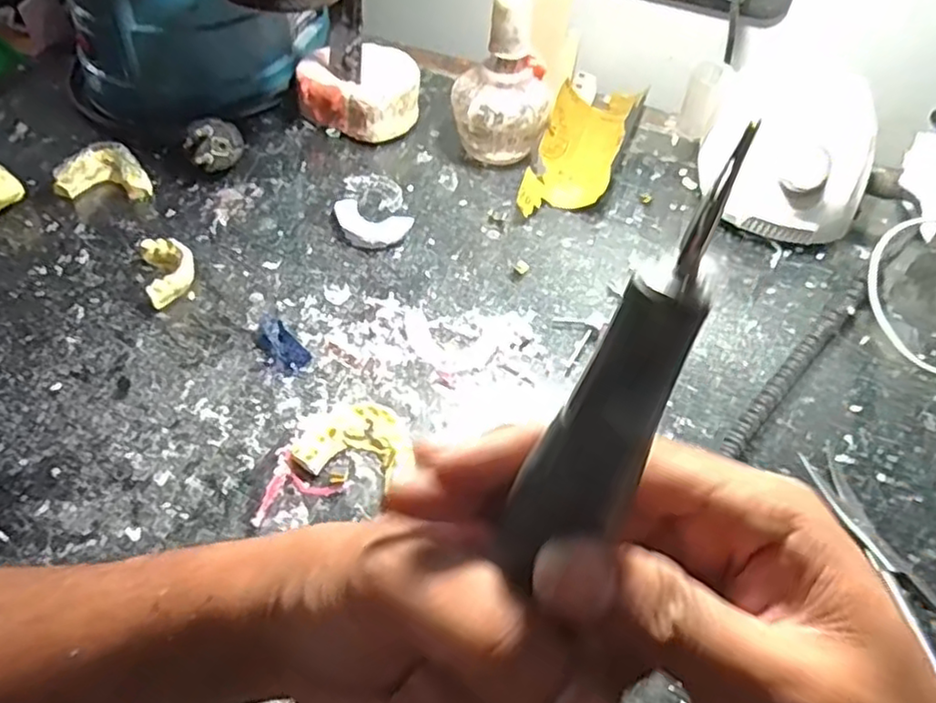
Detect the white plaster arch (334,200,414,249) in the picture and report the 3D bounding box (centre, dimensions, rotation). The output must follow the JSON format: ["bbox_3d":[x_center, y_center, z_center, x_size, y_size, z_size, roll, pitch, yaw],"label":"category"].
[{"bbox_3d":[-0.071,-0.087,0.459,0.056,0.007,0.038,23,52,14],"label":"white plaster arch"}]

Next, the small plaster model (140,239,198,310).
[{"bbox_3d":[-0.184,-0.050,0.416,0.029,0.018,0.050,-15,53,-17],"label":"small plaster model"}]

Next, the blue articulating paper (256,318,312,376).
[{"bbox_3d":[-0.110,-0.004,0.390,0.019,0.004,0.043,-33,60,-28],"label":"blue articulating paper"}]

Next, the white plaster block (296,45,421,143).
[{"bbox_3d":[-0.089,-0.205,0.533,0.096,0.055,0.050,11,50,4],"label":"white plaster block"}]

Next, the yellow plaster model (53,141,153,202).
[{"bbox_3d":[-0.252,-0.127,0.471,0.059,0.020,0.043,1,50,-4],"label":"yellow plaster model"}]

